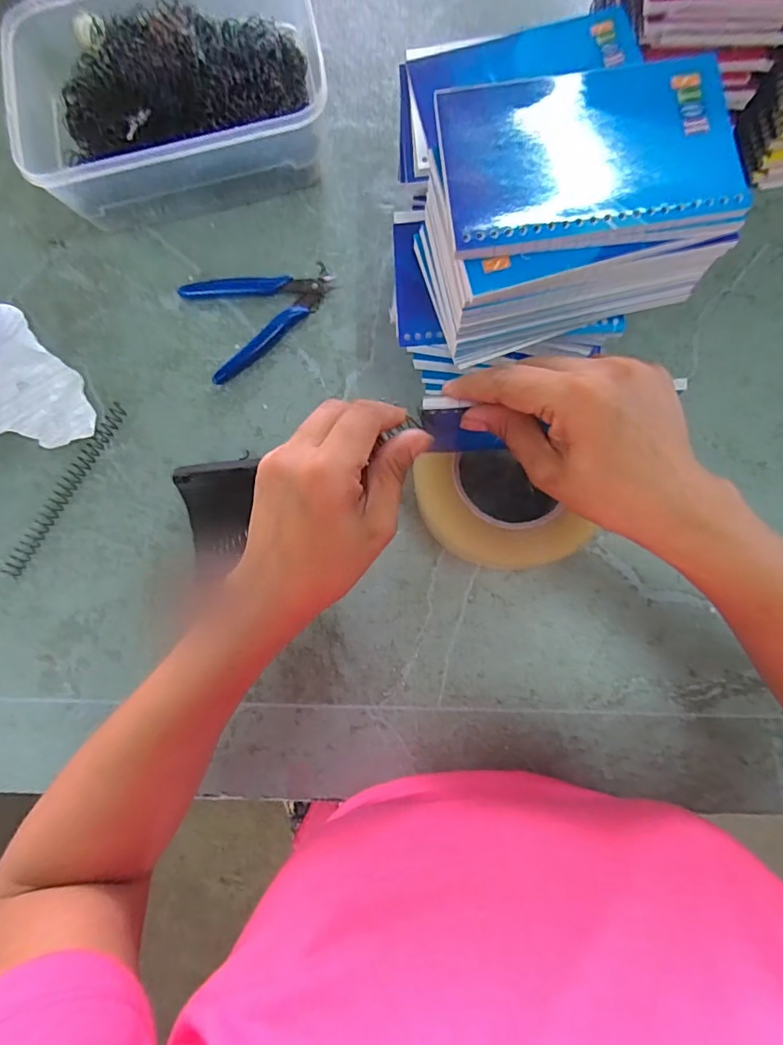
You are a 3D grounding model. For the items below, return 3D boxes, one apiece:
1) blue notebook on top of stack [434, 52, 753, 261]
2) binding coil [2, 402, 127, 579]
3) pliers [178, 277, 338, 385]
[{"bbox_3d":[0.091,-0.174,0.234,0.130,0.008,0.091,-5,83,2],"label":"blue notebook on top of stack"},{"bbox_3d":[-0.255,-0.027,0.389,0.014,0.007,0.152,31,84,8],"label":"binding coil"},{"bbox_3d":[-0.104,-0.176,0.402,0.115,0.009,0.091,-25,80,0],"label":"pliers"}]

